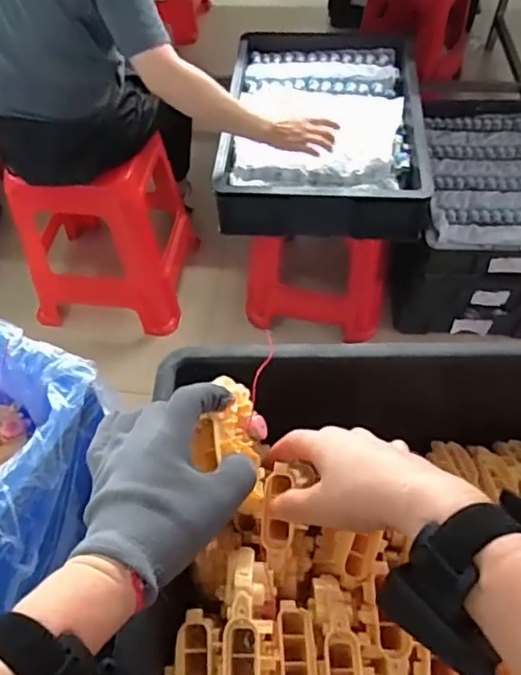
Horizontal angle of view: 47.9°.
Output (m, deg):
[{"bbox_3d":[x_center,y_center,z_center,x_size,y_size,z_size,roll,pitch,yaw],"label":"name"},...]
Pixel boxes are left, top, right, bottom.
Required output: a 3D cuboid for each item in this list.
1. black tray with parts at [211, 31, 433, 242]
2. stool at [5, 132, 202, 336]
[{"bbox_3d":[0.139,-0.465,1.285,0.397,0.141,0.614,3,55,4],"label":"black tray with parts"},{"bbox_3d":[-0.413,-0.279,1.541,0.390,0.415,0.360,7,55,7],"label":"stool"}]

